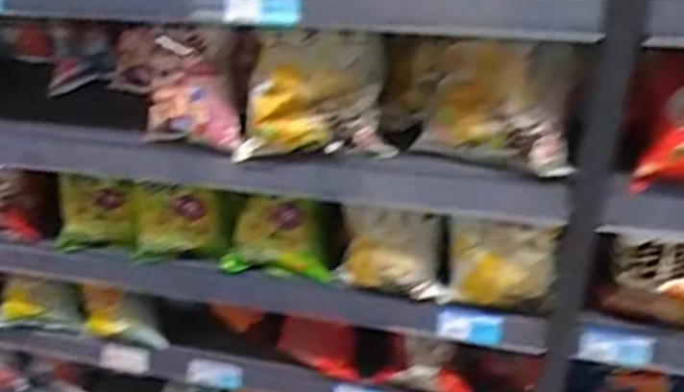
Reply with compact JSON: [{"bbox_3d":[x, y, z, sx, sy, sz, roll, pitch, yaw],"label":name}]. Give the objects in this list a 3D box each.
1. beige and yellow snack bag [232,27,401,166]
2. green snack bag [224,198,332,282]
[{"bbox_3d":[-0.040,-0.112,0.785,0.184,0.144,0.047,-6,40,0],"label":"beige and yellow snack bag"},{"bbox_3d":[-0.096,0.058,0.977,0.165,0.137,0.047,7,41,16],"label":"green snack bag"}]

